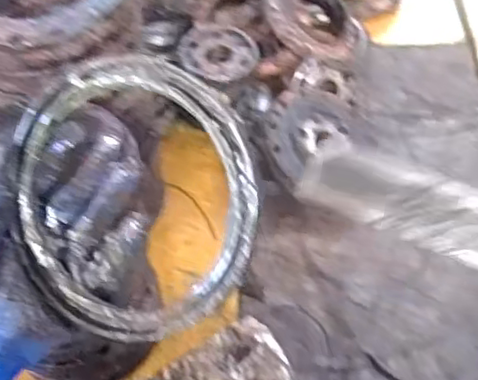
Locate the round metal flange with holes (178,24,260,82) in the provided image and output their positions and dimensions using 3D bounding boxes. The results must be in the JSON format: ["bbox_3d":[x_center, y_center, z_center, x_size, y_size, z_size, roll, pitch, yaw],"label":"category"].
[{"bbox_3d":[-0.035,-0.220,1.059,0.126,0.025,0.110,30,59,20],"label":"round metal flange with holes"}]

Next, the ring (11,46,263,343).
[{"bbox_3d":[-0.059,0.006,0.372,0.143,0.012,0.160,1,95,20],"label":"ring"}]

